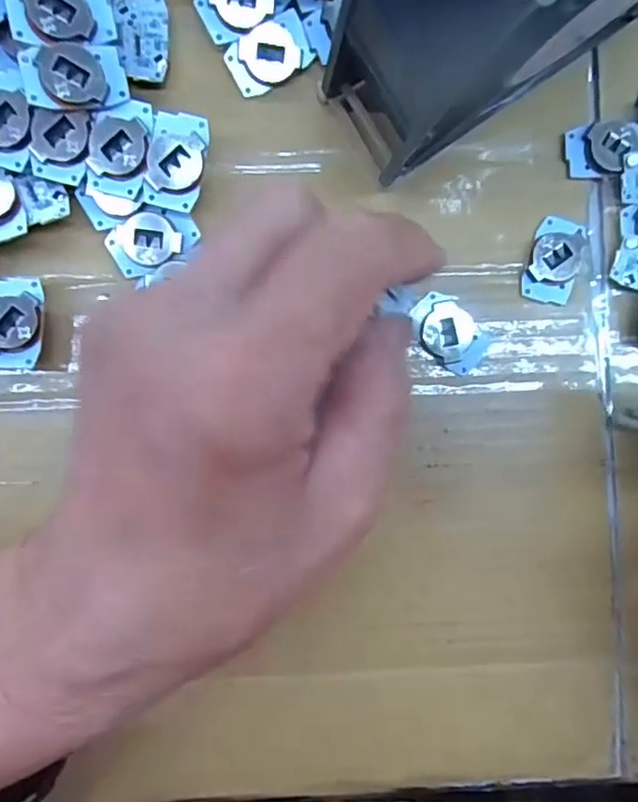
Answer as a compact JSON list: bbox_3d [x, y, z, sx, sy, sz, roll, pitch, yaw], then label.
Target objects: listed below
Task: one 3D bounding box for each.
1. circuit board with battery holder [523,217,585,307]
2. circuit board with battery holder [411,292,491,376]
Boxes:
[{"bbox_3d":[0.083,-0.050,0.203,0.018,0.007,0.030,15,92,-3],"label":"circuit board with battery holder"},{"bbox_3d":[0.046,-0.024,0.203,0.029,0.004,0.020,43,90,-3],"label":"circuit board with battery holder"}]

